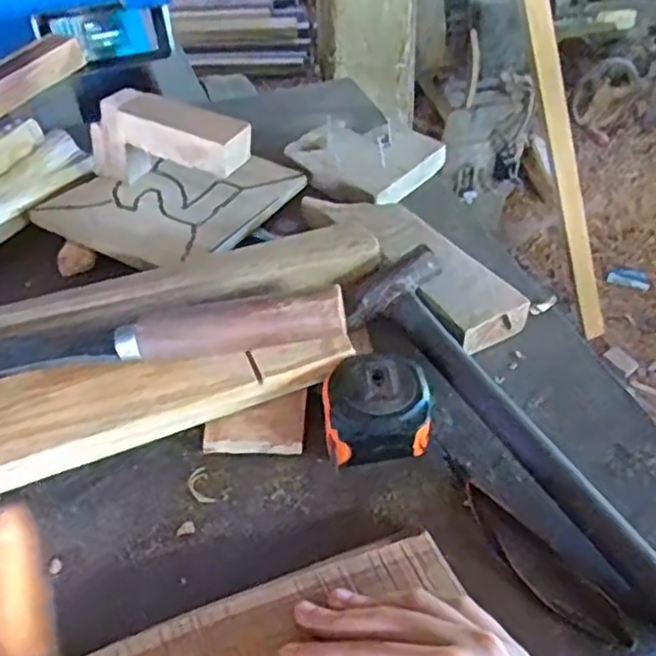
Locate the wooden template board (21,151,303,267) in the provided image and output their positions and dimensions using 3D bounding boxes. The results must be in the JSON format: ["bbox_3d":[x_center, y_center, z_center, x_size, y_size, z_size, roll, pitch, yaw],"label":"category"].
[{"bbox_3d":[-0.127,-0.110,0.581,0.154,0.010,0.173,22,46,16],"label":"wooden template board"}]

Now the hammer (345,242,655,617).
[{"bbox_3d":[0.113,0.048,0.407,0.070,0.025,0.261,-26,55,-25],"label":"hammer"}]

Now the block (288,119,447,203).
[{"bbox_3d":[0.036,-0.162,0.641,0.124,0.023,0.119,31,53,30],"label":"block"}]

